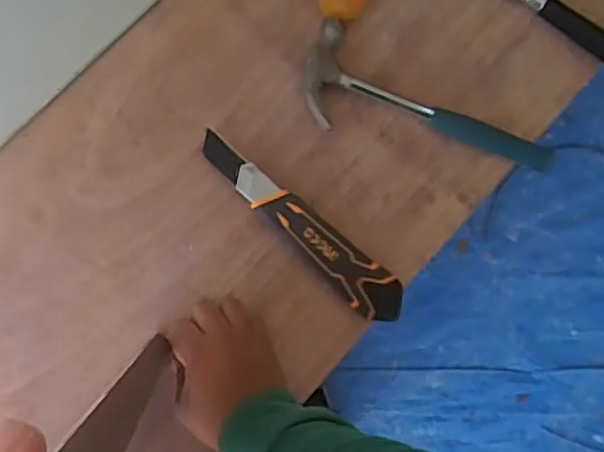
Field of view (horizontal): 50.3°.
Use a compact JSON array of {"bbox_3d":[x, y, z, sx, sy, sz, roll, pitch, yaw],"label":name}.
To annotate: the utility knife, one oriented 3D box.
[{"bbox_3d":[0.001,0.004,0.590,0.235,0.029,0.045,40,82,-1],"label":"utility knife"}]

